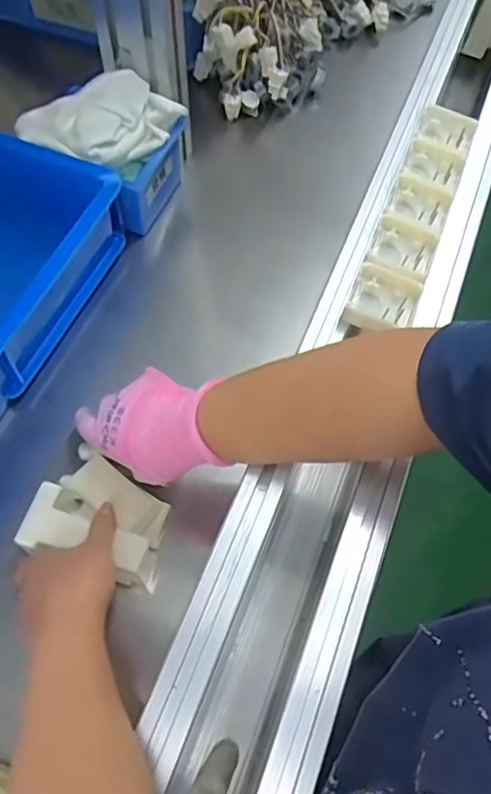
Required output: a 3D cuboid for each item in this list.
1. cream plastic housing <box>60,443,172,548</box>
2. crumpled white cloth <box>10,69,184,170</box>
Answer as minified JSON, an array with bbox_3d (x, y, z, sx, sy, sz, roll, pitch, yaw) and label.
[{"bbox_3d":[-0.110,0.085,0.514,0.101,0.016,0.039,37,67,2],"label":"cream plastic housing"},{"bbox_3d":[-0.162,-0.291,0.630,0.166,0.048,0.107,19,63,8],"label":"crumpled white cloth"}]

